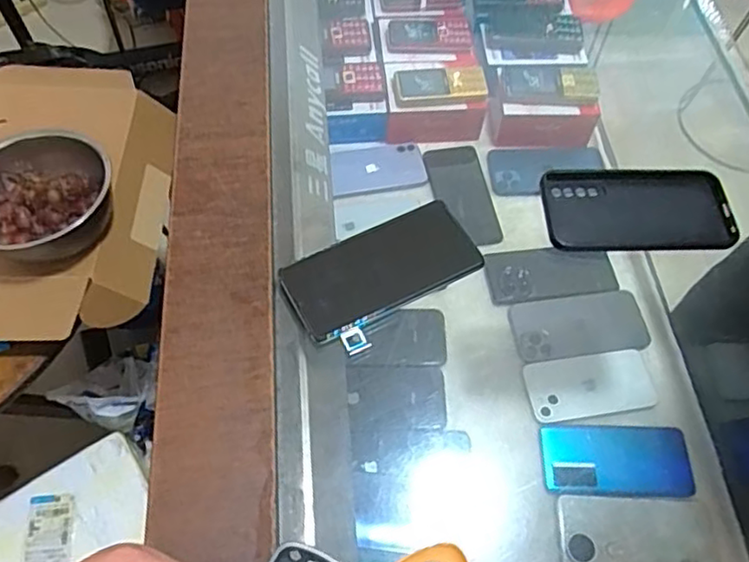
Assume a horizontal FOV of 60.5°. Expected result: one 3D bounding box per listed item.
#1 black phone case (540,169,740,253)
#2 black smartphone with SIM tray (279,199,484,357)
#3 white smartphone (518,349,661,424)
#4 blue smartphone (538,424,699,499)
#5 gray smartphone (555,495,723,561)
[{"bbox_3d":[0.222,-0.061,0.544,0.155,0.010,0.075,1,73,2],"label":"black phone case"},{"bbox_3d":[0.009,-0.003,0.489,0.144,0.015,0.080,-23,76,-14],"label":"black smartphone with SIM tray"},{"bbox_3d":[0.249,0.122,0.741,0.148,0.006,0.074,-8,61,-6],"label":"white smartphone"},{"bbox_3d":[0.265,0.193,0.696,0.162,0.004,0.076,1,60,-1],"label":"blue smartphone"},{"bbox_3d":[0.269,0.259,0.657,0.160,0.006,0.074,3,60,0],"label":"gray smartphone"}]

